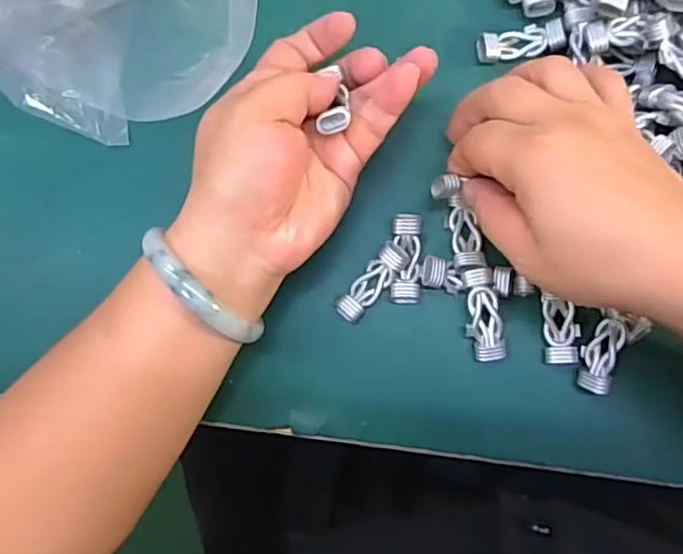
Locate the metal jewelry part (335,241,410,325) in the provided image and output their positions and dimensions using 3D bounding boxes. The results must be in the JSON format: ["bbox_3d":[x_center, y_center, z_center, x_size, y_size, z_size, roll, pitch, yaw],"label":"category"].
[{"bbox_3d":[0.016,0.002,0.306,0.015,0.013,0.047,39,88,6],"label":"metal jewelry part"}]

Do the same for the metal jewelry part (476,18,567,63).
[{"bbox_3d":[0.093,-0.124,0.313,0.042,0.011,0.018,-5,85,3],"label":"metal jewelry part"}]

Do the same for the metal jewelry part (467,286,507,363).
[{"bbox_3d":[0.071,0.024,0.298,0.017,0.005,0.039,-10,96,2],"label":"metal jewelry part"}]

